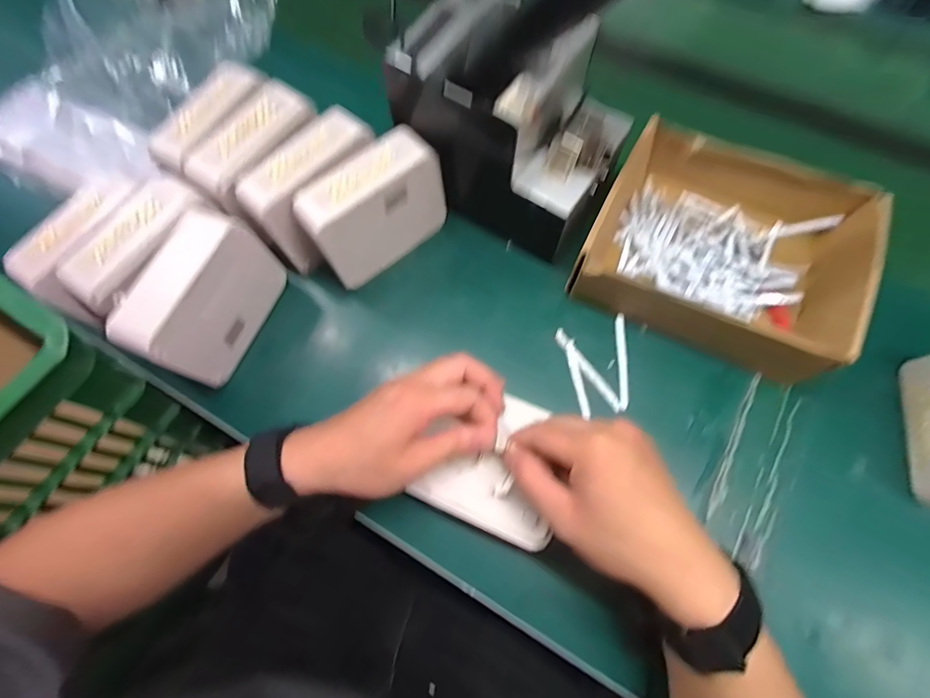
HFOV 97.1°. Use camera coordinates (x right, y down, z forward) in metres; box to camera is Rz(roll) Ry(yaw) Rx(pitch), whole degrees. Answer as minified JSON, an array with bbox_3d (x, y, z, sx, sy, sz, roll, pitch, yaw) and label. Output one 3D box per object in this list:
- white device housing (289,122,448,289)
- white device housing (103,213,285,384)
[{"bbox_3d":[-0.083,-0.128,0.384,0.134,0.098,0.051,-36,72,-14],"label":"white device housing"},{"bbox_3d":[-0.225,-0.043,0.359,0.050,0.096,0.128,21,69,9],"label":"white device housing"}]

